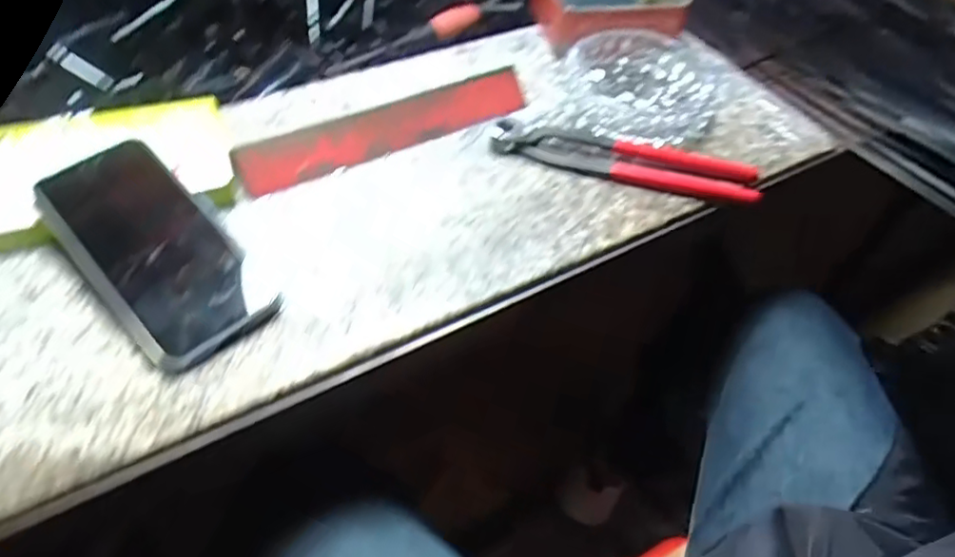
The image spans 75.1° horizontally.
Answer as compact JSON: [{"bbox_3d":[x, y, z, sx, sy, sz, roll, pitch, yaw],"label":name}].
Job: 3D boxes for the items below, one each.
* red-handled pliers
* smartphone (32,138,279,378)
[{"bbox_3d":[0.112,-0.092,0.469,0.197,0.019,0.047,12,51,4],"label":"red-handled pliers"},{"bbox_3d":[-0.192,-0.021,0.368,0.075,0.011,0.154,-38,74,-24],"label":"smartphone"}]

